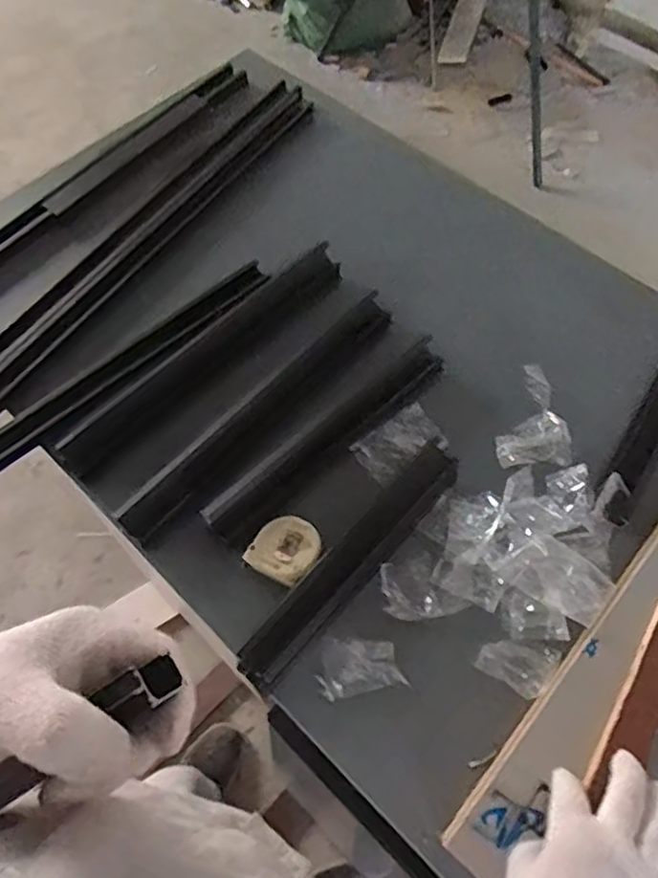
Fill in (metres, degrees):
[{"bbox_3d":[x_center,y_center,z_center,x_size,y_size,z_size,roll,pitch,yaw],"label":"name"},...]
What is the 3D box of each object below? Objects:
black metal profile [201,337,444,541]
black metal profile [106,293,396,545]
[{"bbox_3d":[0.004,-0.002,0.717,0.319,0.029,0.043,-38,68,-16],"label":"black metal profile"},{"bbox_3d":[-0.069,-0.032,0.716,0.050,0.024,0.379,39,70,19],"label":"black metal profile"}]

